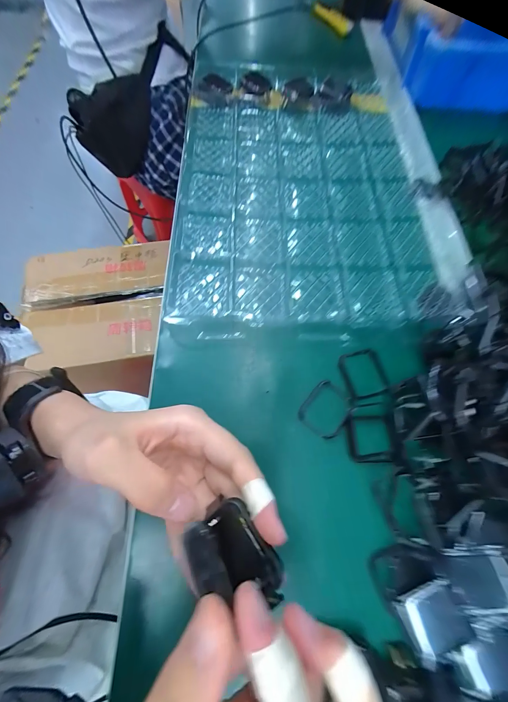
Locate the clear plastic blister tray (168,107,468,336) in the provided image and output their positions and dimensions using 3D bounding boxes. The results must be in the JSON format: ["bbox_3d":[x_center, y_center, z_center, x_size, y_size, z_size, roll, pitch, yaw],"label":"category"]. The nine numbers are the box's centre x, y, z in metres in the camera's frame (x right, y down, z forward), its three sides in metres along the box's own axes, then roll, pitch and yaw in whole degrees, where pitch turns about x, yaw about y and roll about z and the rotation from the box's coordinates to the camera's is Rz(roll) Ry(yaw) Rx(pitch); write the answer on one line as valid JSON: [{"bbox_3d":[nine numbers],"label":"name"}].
[{"bbox_3d":[0.056,-0.178,0.312,0.281,0.016,0.352,-1,68,0],"label":"clear plastic blister tray"}]

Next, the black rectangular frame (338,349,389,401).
[{"bbox_3d":[0.102,0.021,0.245,0.038,0.009,0.044,-13,68,-5],"label":"black rectangular frame"}]

